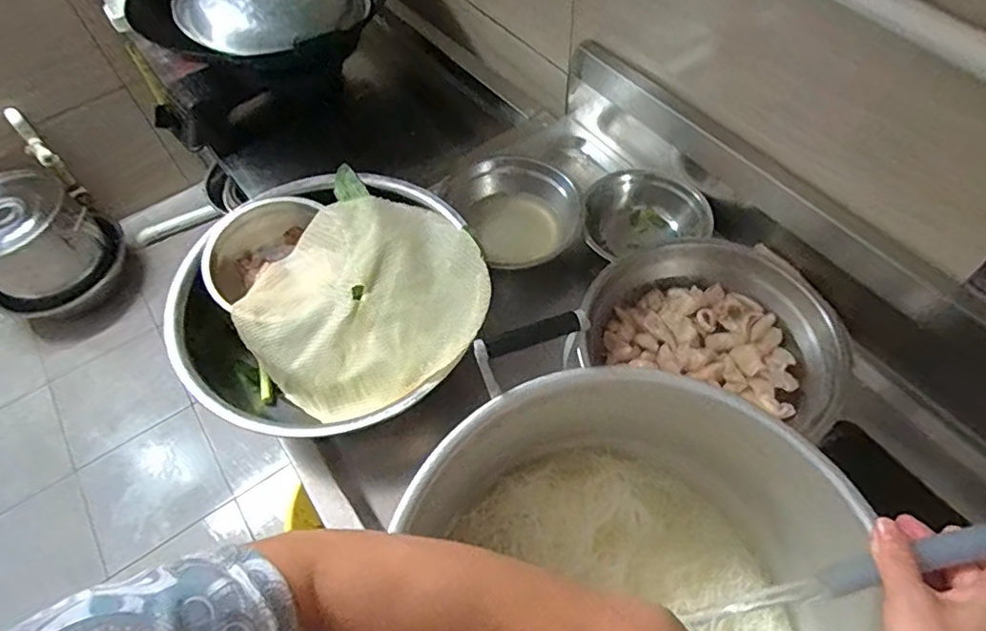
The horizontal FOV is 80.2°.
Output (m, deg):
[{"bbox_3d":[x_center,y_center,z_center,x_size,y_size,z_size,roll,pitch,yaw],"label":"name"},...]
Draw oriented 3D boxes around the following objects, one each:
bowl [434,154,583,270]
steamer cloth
[{"bbox_3d":[0.029,-0.134,0.774,0.153,0.082,0.188,-21,58,-10],"label":"bowl"},{"bbox_3d":[-0.144,-0.016,0.668,0.265,0.056,0.250,35,65,23],"label":"steamer cloth"}]

